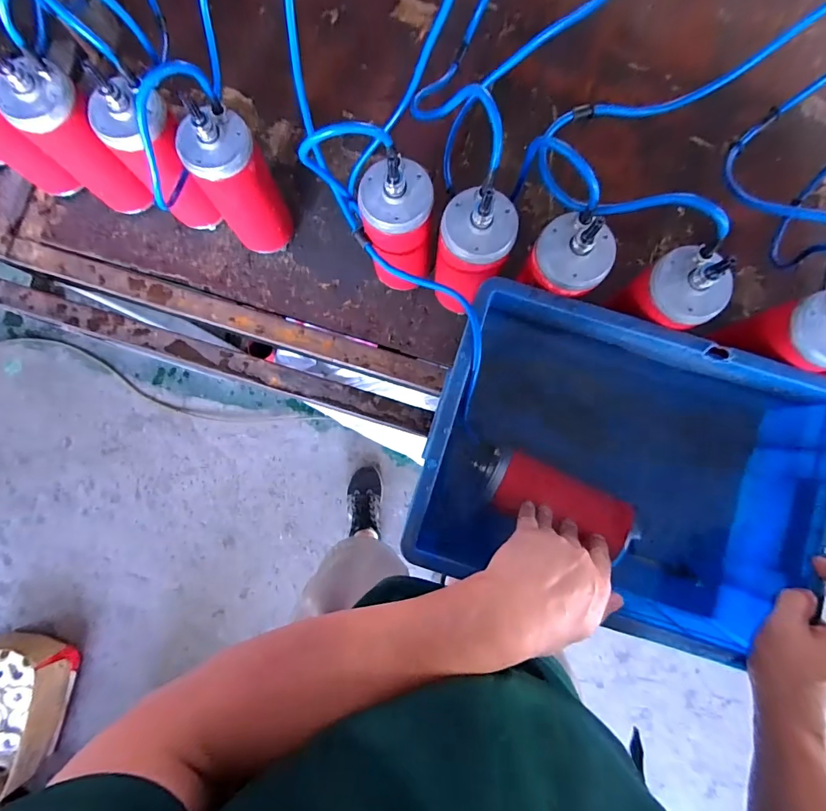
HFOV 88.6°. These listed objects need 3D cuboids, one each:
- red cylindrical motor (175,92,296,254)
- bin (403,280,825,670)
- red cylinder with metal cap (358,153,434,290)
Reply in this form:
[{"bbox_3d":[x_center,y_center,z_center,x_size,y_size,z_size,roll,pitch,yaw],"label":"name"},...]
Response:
[{"bbox_3d":[-0.194,-0.249,0.498,0.077,0.198,0.078,0,85,1],"label":"red cylindrical motor"},{"bbox_3d":[0.217,0.067,0.468,0.390,0.117,0.290,17,86,1],"label":"bin"},{"bbox_3d":[-0.016,-0.188,0.490,0.073,0.195,0.089,3,85,1],"label":"red cylinder with metal cap"}]

